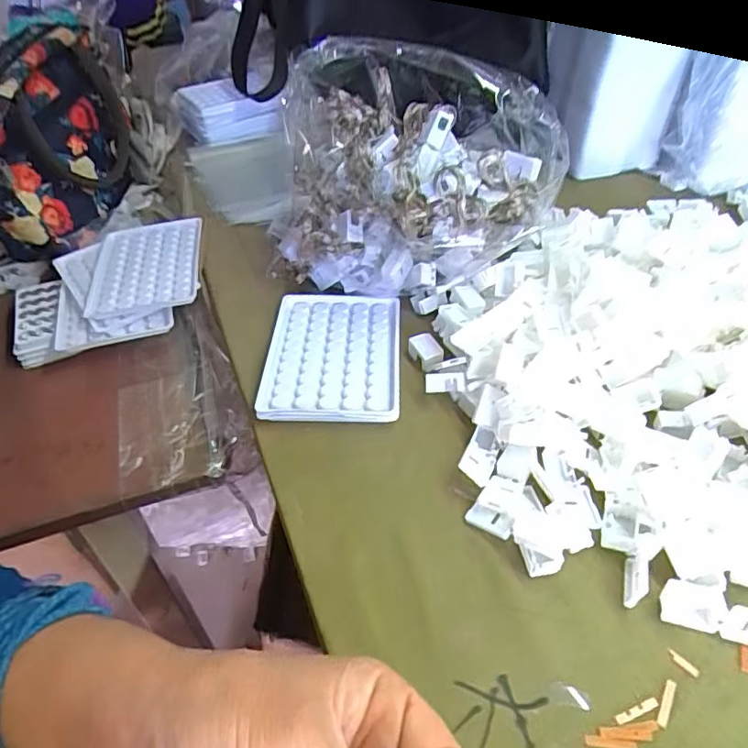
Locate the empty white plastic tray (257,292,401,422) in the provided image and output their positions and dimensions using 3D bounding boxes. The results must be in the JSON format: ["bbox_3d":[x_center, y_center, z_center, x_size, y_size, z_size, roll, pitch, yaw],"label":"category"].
[{"bbox_3d":[-0.029,-0.015,0.425,0.093,0.017,0.127,0,45,3],"label":"empty white plastic tray"}]

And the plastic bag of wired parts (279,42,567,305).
[{"bbox_3d":[0.037,-0.162,0.462,0.216,0.139,0.180,14,47,16],"label":"plastic bag of wired parts"}]

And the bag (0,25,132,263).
[{"bbox_3d":[-0.322,-0.248,0.586,0.090,0.143,0.259,-6,45,-4],"label":"bag"}]

